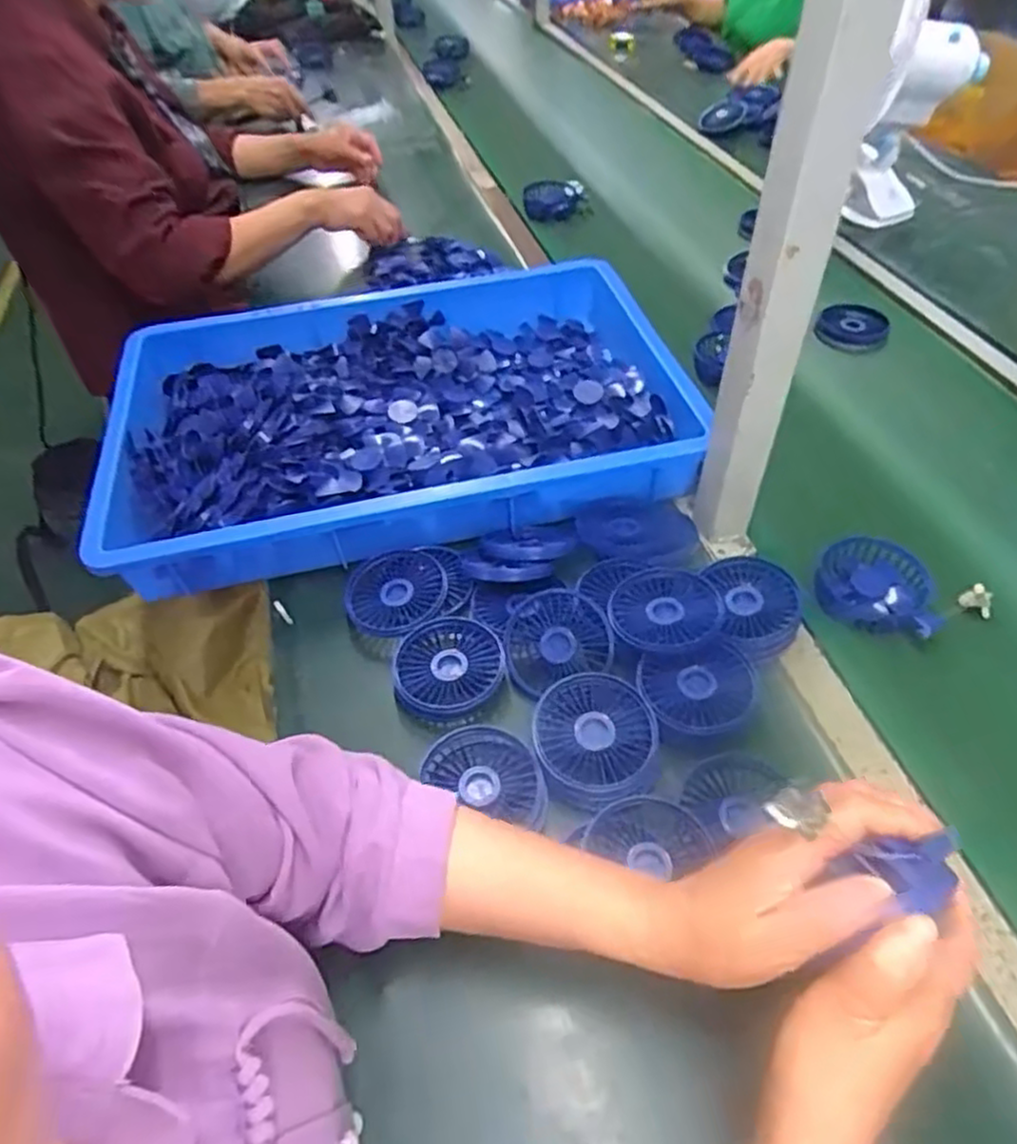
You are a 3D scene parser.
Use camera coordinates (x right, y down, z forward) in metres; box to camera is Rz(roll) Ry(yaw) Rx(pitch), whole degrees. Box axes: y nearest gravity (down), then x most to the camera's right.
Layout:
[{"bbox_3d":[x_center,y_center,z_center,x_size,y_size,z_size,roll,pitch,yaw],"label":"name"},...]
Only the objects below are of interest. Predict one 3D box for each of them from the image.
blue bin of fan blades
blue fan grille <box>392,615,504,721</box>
[{"bbox_3d":[-0.117,-0.182,0.770,0.576,0.105,0.370,-9,48,-7],"label":"blue bin of fan blades"},{"bbox_3d":[-0.050,0.078,0.590,0.089,0.016,0.097,-10,48,-8],"label":"blue fan grille"}]

